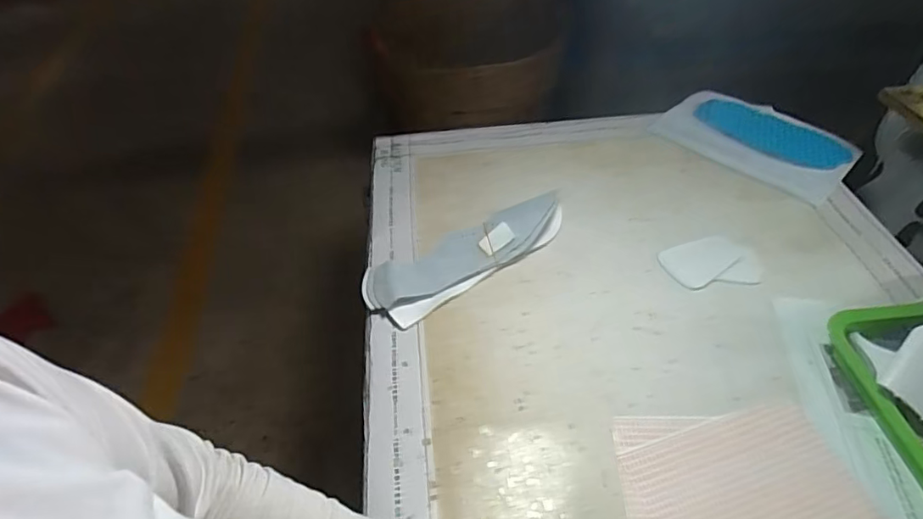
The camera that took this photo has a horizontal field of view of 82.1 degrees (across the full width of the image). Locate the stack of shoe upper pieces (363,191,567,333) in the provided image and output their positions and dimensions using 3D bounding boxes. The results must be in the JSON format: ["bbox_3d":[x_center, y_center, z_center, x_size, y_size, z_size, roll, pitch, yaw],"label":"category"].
[{"bbox_3d":[0.007,-0.015,0.716,0.297,0.043,0.099,-27,51,-21],"label":"stack of shoe upper pieces"}]

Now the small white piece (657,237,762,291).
[{"bbox_3d":[0.329,0.005,0.705,0.118,0.007,0.077,-6,47,-3],"label":"small white piece"}]

